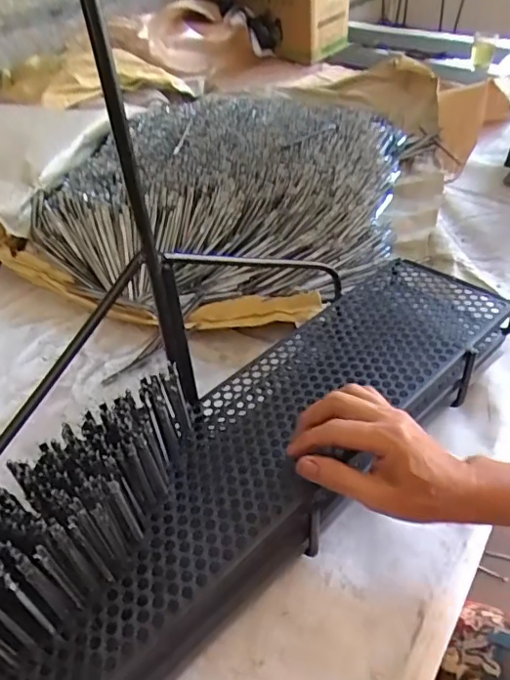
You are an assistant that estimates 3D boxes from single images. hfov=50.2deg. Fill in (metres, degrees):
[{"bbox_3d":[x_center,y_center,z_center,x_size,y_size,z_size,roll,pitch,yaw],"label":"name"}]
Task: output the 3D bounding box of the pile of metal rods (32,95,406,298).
[{"bbox_3d":[-0.024,-0.259,0.852,0.479,0.112,0.532,6,43,13],"label":"pile of metal rods"}]

